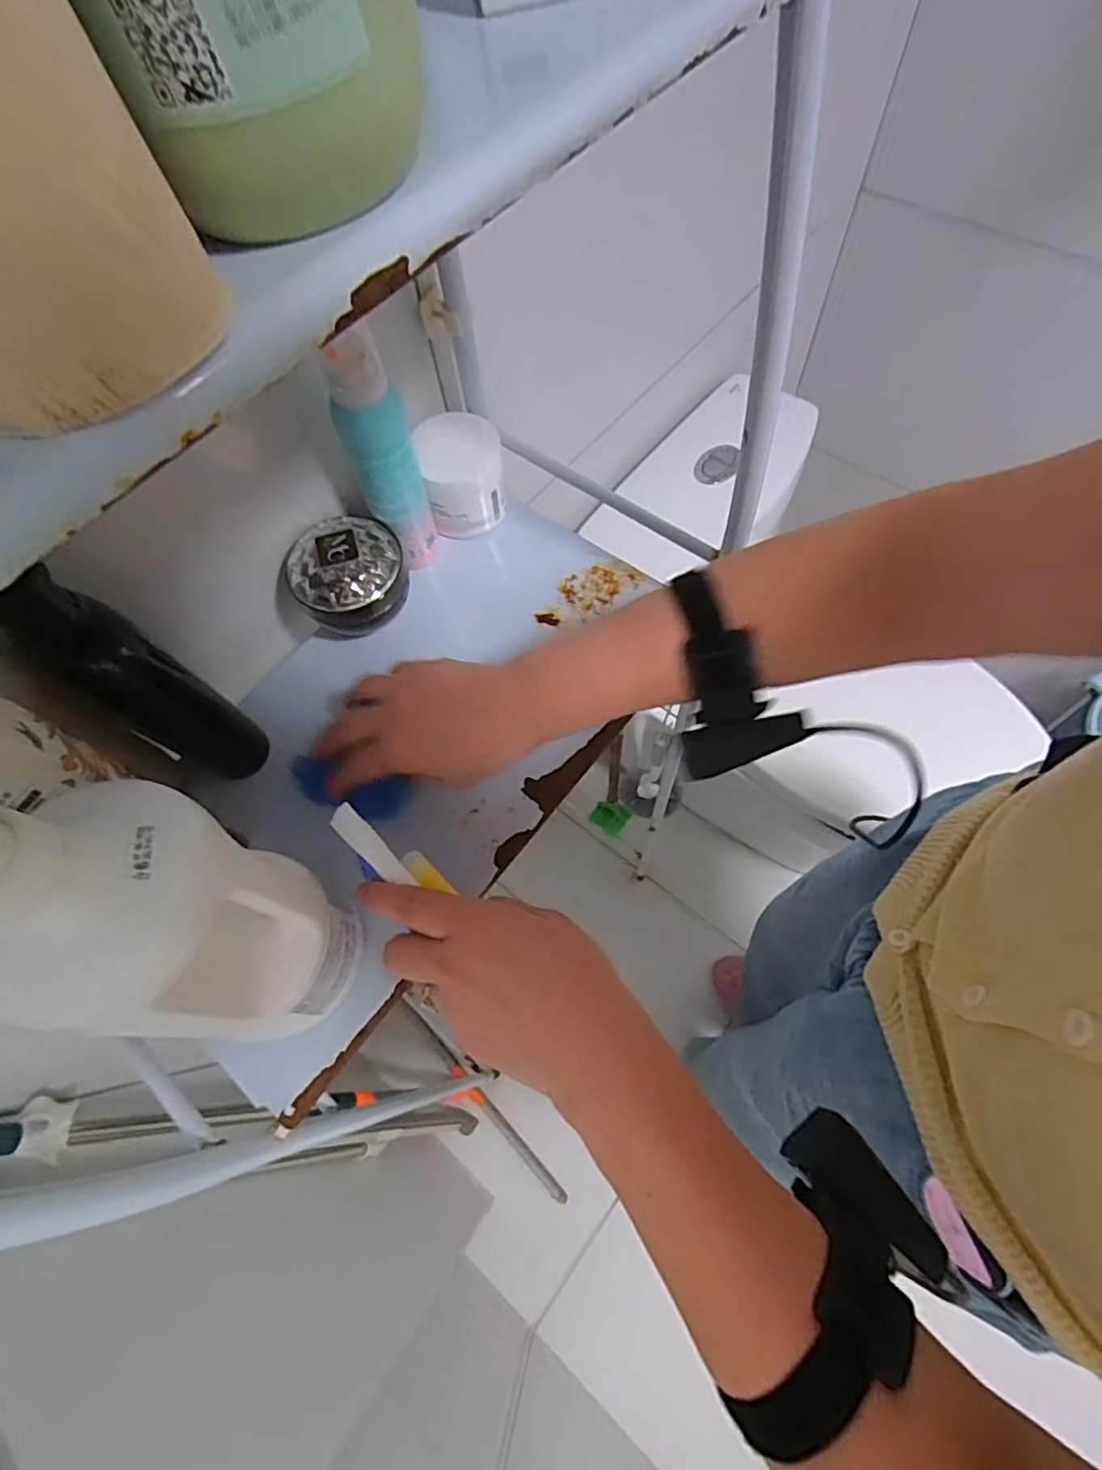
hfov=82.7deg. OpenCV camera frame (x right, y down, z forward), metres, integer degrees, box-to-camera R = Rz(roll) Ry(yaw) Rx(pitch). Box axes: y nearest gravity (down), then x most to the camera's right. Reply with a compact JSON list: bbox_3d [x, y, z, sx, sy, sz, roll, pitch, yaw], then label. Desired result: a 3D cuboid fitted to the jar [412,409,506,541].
[{"bbox_3d":[-0.069,-0.207,0.494,0.064,0.073,0.063,-1,65,2],"label":"jar"}]

